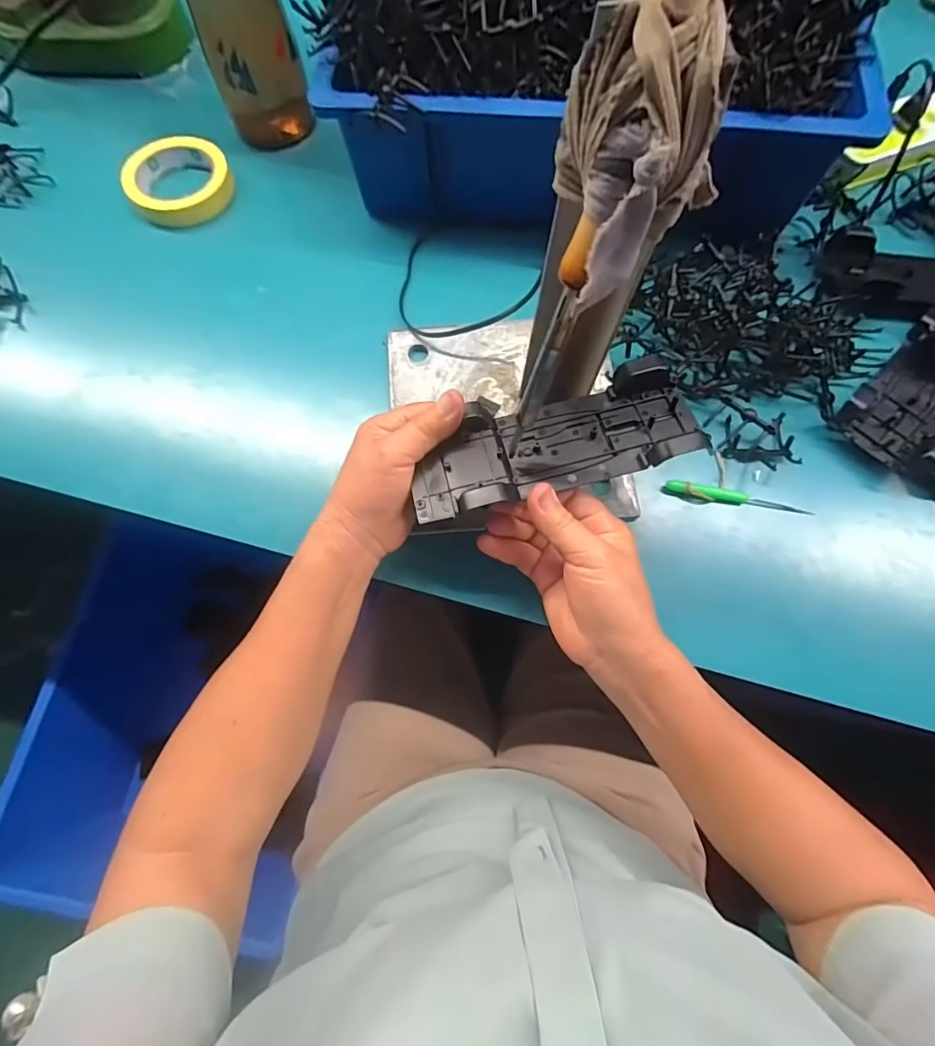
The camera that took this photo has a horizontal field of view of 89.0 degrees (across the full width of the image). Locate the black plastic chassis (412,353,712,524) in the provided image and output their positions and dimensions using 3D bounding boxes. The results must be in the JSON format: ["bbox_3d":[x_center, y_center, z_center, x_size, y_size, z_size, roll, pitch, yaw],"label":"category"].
[{"bbox_3d":[0.056,-0.055,0.316,0.188,0.030,0.078,-18,77,-4],"label":"black plastic chassis"}]

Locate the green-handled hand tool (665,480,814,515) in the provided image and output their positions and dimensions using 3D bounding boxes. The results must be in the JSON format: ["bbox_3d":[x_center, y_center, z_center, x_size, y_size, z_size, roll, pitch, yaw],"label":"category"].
[{"bbox_3d":[0.216,-0.020,0.382,0.111,0.009,0.011,9,77,3],"label":"green-handled hand tool"}]

